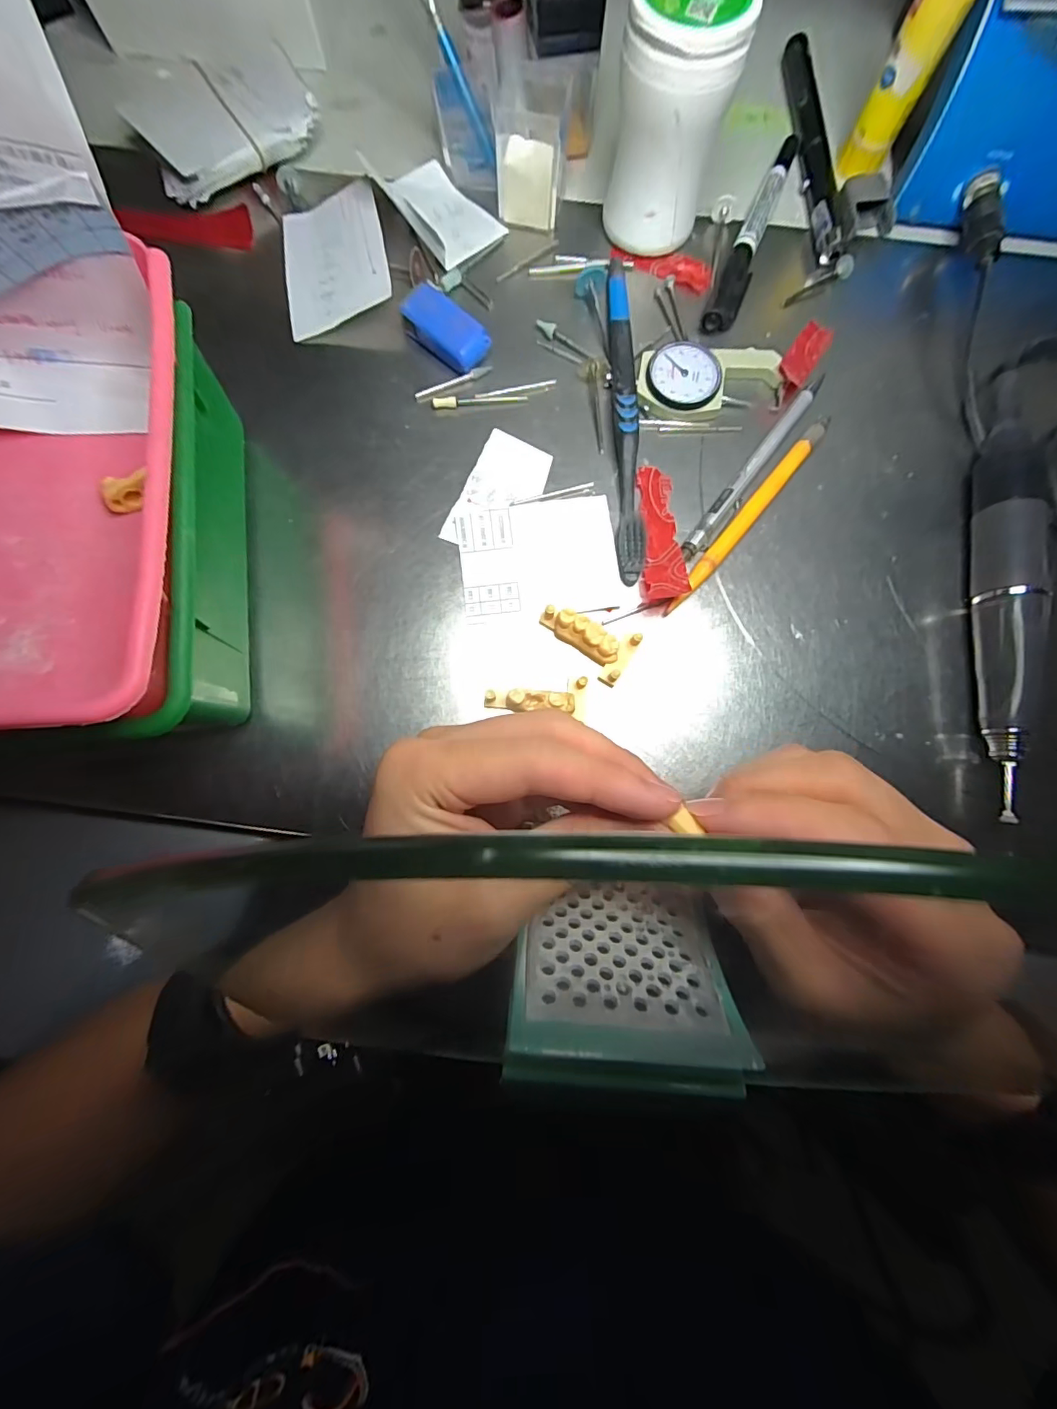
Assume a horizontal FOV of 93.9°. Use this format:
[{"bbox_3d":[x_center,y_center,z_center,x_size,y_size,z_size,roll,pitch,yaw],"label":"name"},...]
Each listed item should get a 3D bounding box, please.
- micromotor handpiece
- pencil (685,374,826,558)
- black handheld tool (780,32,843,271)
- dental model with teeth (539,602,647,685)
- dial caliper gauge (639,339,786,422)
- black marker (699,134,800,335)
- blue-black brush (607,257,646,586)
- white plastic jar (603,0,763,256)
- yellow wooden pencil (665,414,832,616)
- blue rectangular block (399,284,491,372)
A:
[{"bbox_3d":[0.219,-0.042,0.228,0.021,0.028,0.179,8,81,0],"label":"micromotor handpiece"},{"bbox_3d":[0.115,-0.121,0.247,0.010,0.008,0.125,37,82,5],"label":"pencil"},{"bbox_3d":[0.158,-0.312,0.276,0.014,0.013,0.144,-2,81,-1],"label":"black handheld tool"},{"bbox_3d":[0.028,-0.031,0.229,0.045,0.013,0.024,32,83,-8],"label":"dental model with teeth"},{"bbox_3d":[0.093,-0.167,0.253,0.074,0.010,0.038,-4,81,-2],"label":"dial caliper gauge"},{"bbox_3d":[0.124,-0.257,0.266,0.016,0.012,0.132,24,81,3],"label":"black marker"},{"bbox_3d":[0.049,-0.147,0.248,0.013,0.012,0.175,-1,81,-1],"label":"blue-black brush"},{"bbox_3d":[0.066,-0.273,0.233,0.049,0.081,0.047,0,81,-1],"label":"white plastic jar"},{"bbox_3d":[0.109,-0.094,0.243,0.009,0.008,0.129,39,82,5],"label":"yellow wooden pencil"},{"bbox_3d":[-0.042,-0.190,0.253,0.044,0.016,0.023,36,82,5],"label":"blue rectangular block"}]

